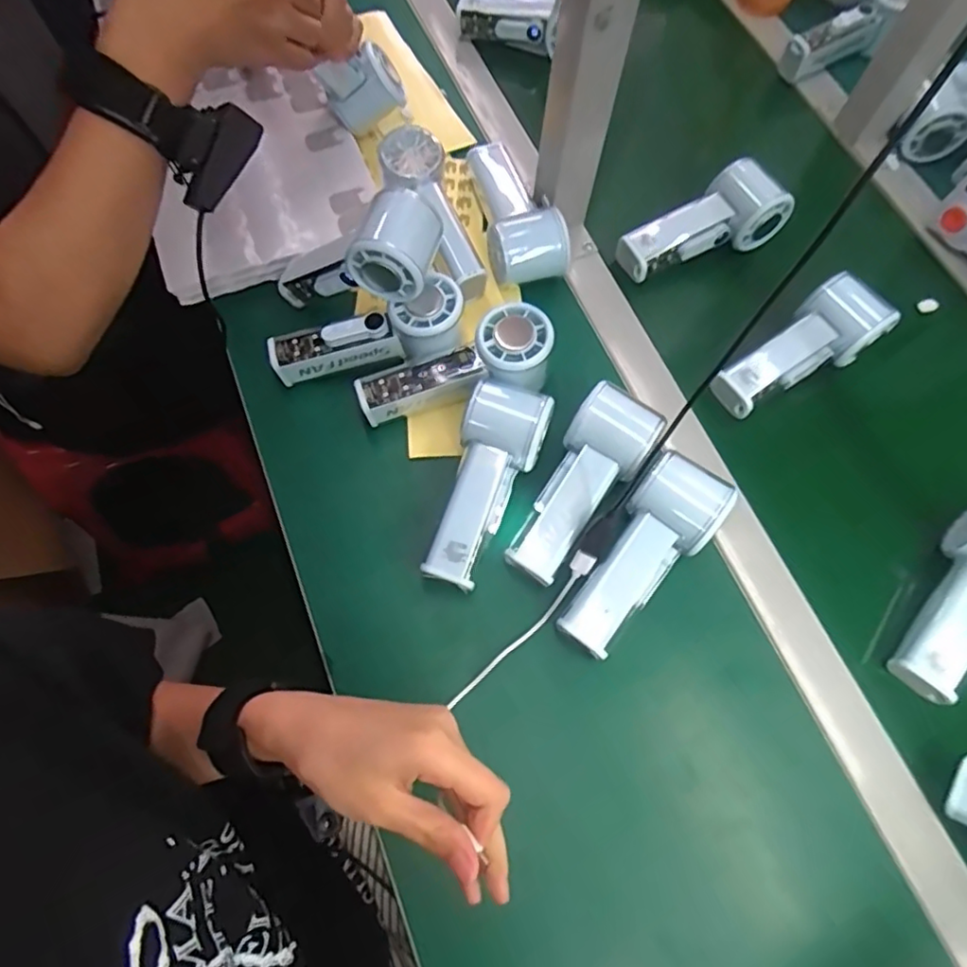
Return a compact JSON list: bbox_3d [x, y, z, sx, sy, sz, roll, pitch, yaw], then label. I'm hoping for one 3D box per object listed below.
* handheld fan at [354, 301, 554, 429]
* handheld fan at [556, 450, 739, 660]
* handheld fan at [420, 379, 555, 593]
[{"bbox_3d":[-0.022,-0.085,0.457,0.147,0.052,0.056,-14,69,-8],"label":"handheld fan"},{"bbox_3d":[0.109,0.050,0.418,0.058,0.050,0.146,37,71,12],"label":"handheld fan"},{"bbox_3d":[-0.002,-0.003,0.437,0.059,0.057,0.155,25,69,7],"label":"handheld fan"}]

